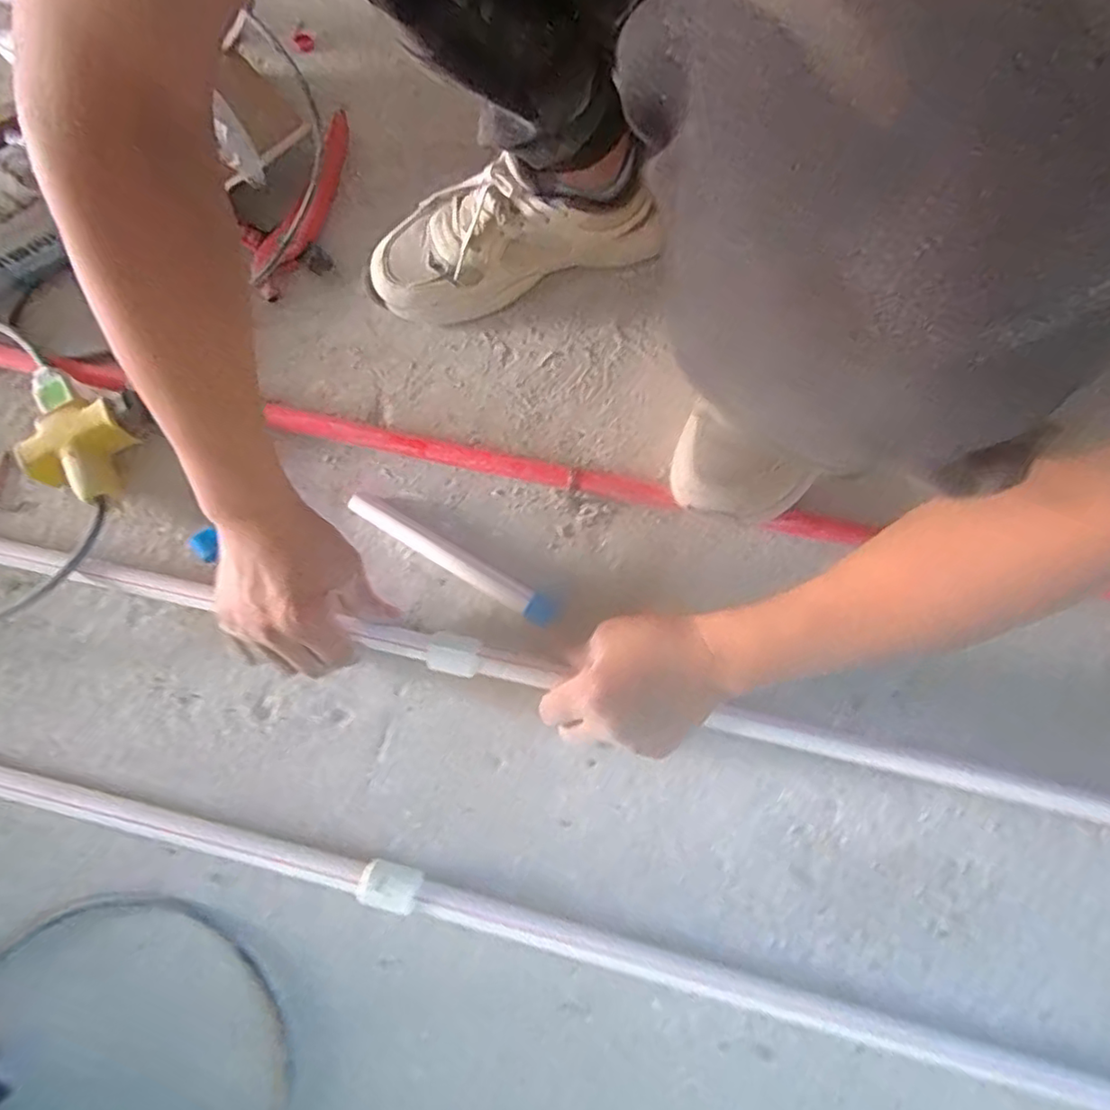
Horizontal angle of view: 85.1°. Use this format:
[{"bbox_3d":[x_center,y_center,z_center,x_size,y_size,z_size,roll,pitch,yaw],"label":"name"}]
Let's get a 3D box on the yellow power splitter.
[{"bbox_3d":[-0.403,-0.090,0.517,0.080,0.049,0.076,0,75,1],"label":"yellow power splitter"}]

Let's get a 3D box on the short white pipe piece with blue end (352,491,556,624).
[{"bbox_3d":[-0.085,0.001,0.503,0.190,0.022,0.023,31,78,9],"label":"short white pipe piece with blue end"}]

